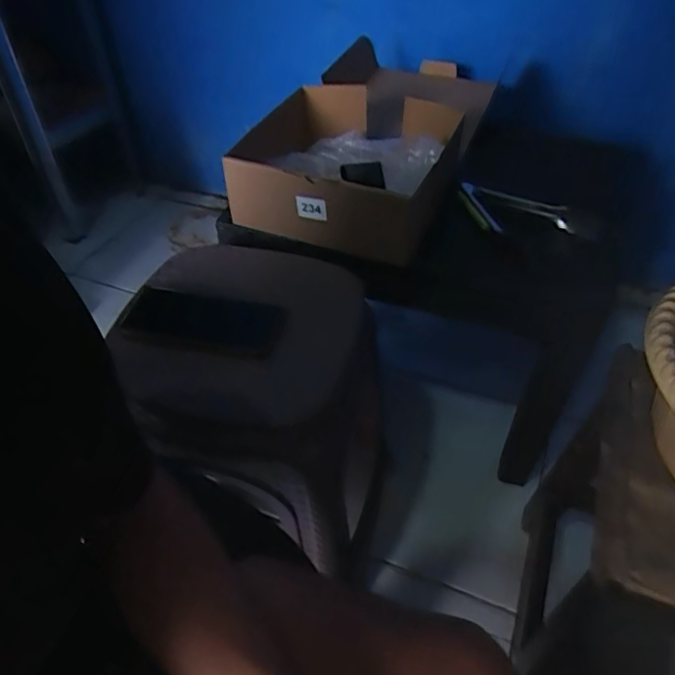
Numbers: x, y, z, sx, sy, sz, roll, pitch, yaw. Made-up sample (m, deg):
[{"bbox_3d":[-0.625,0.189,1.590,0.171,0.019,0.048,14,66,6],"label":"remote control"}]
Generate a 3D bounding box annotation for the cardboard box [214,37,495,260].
[{"bbox_3d":[0.028,-0.252,0.814,0.259,0.120,0.292,15,48,16],"label":"cardboard box"}]

